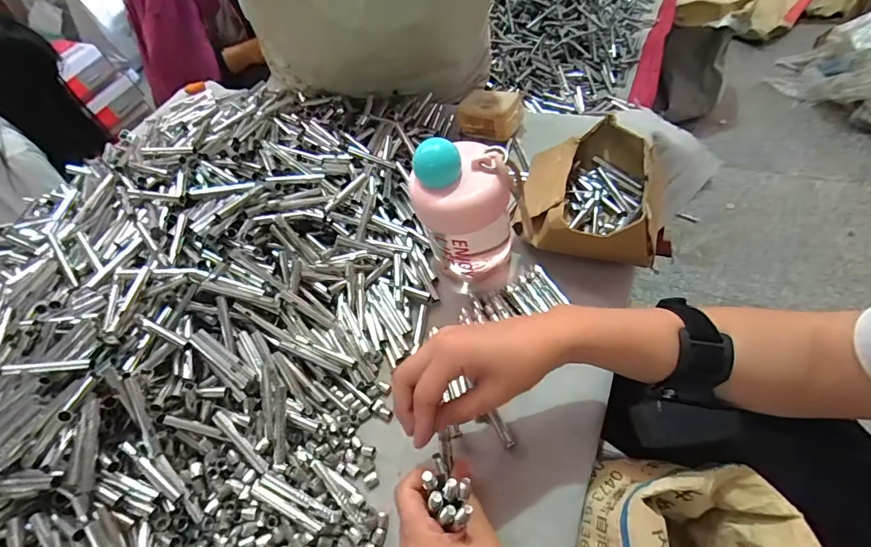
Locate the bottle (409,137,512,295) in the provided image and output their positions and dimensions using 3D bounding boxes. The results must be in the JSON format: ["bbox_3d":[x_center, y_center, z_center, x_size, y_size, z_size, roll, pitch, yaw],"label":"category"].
[{"bbox_3d":[0.030,-0.060,0.424,0.088,0.140,0.086,-4,55,6],"label":"bottle"}]

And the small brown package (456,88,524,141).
[{"bbox_3d":[0.077,-0.224,0.600,0.085,0.040,0.062,20,61,24],"label":"small brown package"}]

